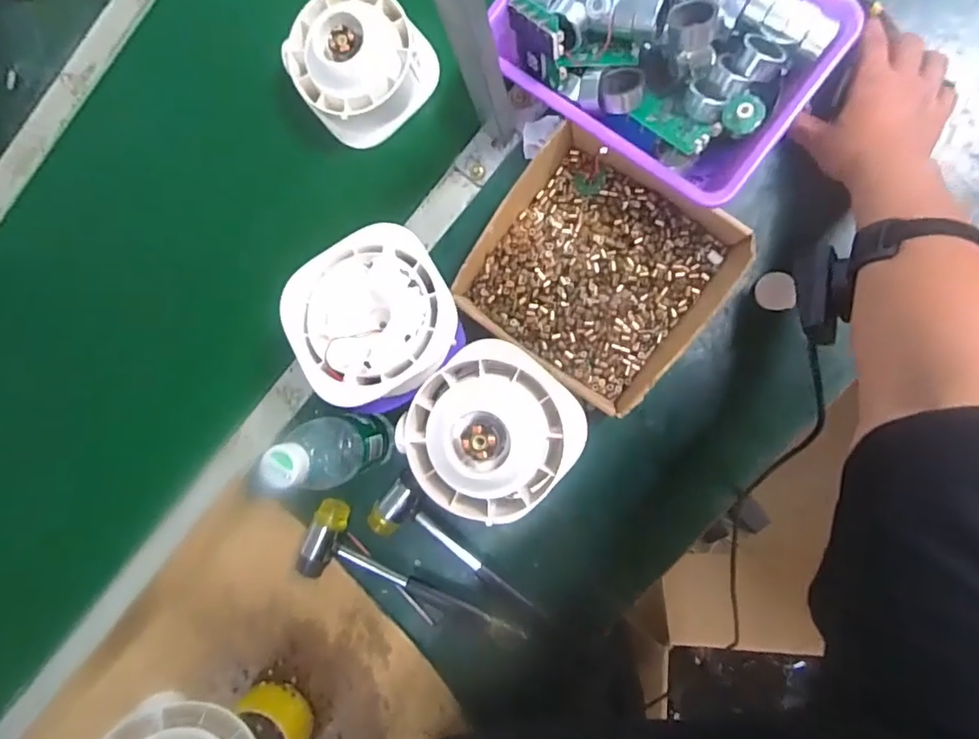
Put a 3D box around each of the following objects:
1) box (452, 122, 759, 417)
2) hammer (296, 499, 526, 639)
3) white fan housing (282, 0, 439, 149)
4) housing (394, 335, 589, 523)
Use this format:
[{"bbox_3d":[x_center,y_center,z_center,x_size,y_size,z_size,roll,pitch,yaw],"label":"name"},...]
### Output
[{"bbox_3d":[0.099,-0.098,0.518,0.222,0.056,0.203,38,97,7],"label":"box"},{"bbox_3d":[-0.086,0.227,0.569,0.240,0.026,0.082,28,95,8],"label":"hammer"},{"bbox_3d":[-0.140,-0.317,0.563,0.134,0.069,0.135,-41,85,8],"label":"white fan housing"},{"bbox_3d":[0.003,0.051,0.450,0.130,0.069,0.131,0,91,9],"label":"housing"}]

